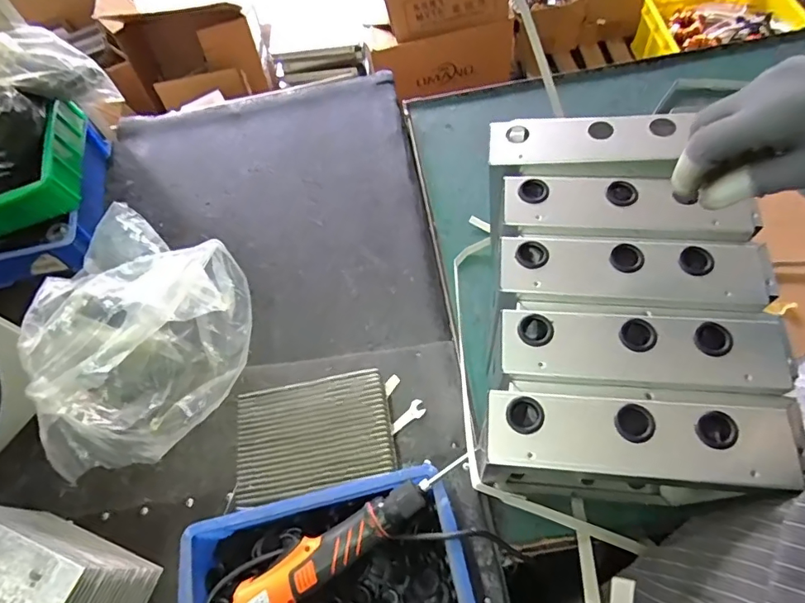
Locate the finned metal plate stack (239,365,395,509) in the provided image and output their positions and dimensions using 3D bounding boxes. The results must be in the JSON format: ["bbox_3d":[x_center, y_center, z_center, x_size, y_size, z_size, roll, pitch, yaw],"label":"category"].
[{"bbox_3d":[-0.109,0.175,0.626,0.193,0.068,0.138,-11,63,0],"label":"finned metal plate stack"}]

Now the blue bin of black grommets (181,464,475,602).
[{"bbox_3d":[-0.078,0.312,0.515,0.294,0.078,0.205,-14,63,-3],"label":"blue bin of black grommets"}]

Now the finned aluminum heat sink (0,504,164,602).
[{"bbox_3d":[-0.395,0.293,0.546,0.196,0.152,0.068,18,66,13],"label":"finned aluminum heat sink"}]

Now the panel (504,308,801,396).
[{"bbox_3d":[0.204,0.036,0.419,0.228,0.025,0.071,4,64,6],"label":"panel"}]

